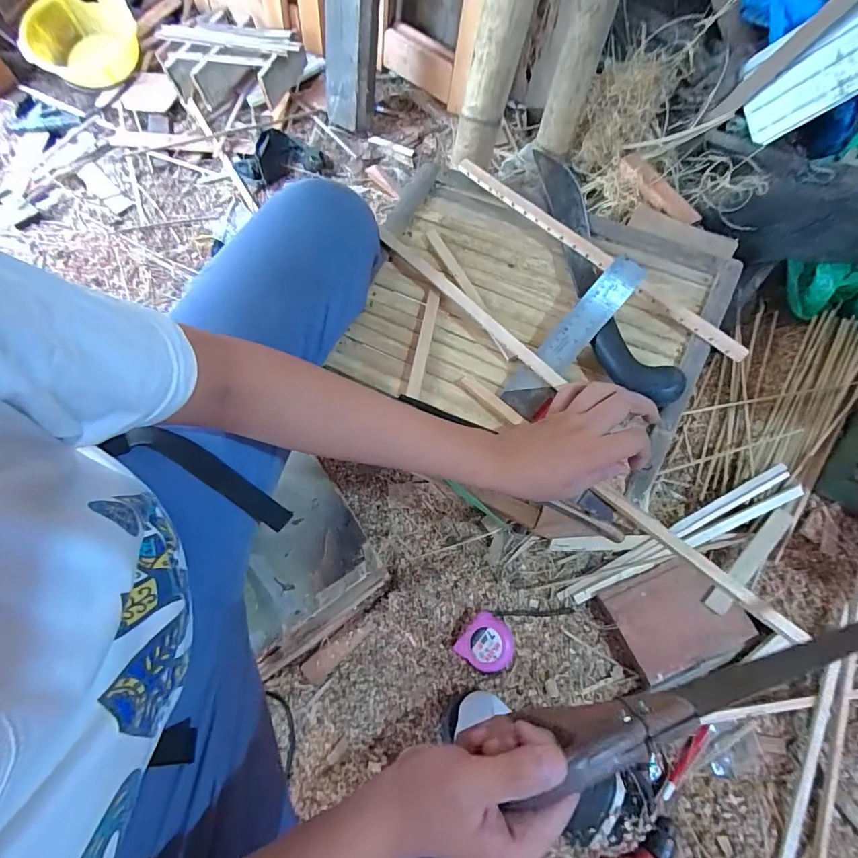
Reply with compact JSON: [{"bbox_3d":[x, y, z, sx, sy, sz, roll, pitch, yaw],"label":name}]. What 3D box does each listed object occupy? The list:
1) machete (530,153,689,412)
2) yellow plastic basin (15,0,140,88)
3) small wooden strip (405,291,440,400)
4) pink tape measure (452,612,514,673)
[{"bbox_3d":[0.181,-0.183,0.506,0.059,0.029,0.348,-15,67,-3],"label":"machete"},{"bbox_3d":[-0.970,-1.103,1.255,0.277,0.154,0.211,-11,67,-2],"label":"yellow plastic basin"},{"bbox_3d":[-0.007,-0.096,0.504,0.015,0.007,0.126,11,81,7],"label":"small wooden strip"},{"bbox_3d":[0.093,0.342,0.707,0.078,0.039,0.077,35,73,16],"label":"pink tape measure"}]

